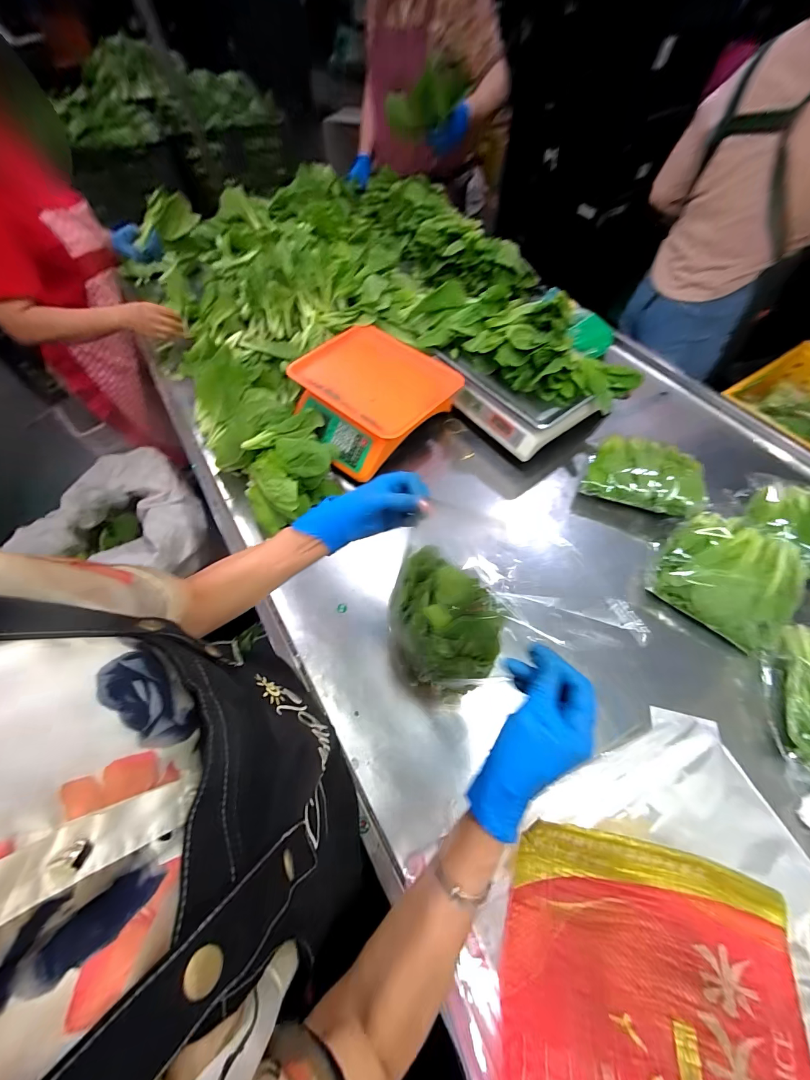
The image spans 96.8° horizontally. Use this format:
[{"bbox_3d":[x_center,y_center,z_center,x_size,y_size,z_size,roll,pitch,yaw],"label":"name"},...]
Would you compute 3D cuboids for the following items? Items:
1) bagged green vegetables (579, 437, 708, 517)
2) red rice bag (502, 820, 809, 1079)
[{"bbox_3d":[0.459,-0.135,0.700,0.190,0.077,0.172,21,63,12],"label":"bagged green vegetables"},{"bbox_3d":[0.246,0.453,0.354,0.287,0.062,0.248,10,61,6],"label":"red rice bag"}]

